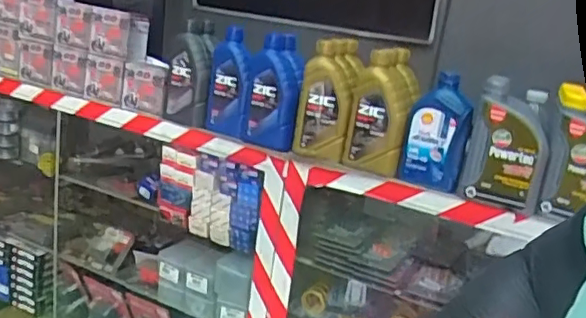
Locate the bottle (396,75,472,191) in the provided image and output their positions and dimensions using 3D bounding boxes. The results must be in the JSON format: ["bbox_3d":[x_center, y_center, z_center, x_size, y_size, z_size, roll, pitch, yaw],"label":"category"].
[{"bbox_3d":[0.280,-0.053,1.146,0.115,0.212,0.064,11,15,9],"label":"bottle"}]

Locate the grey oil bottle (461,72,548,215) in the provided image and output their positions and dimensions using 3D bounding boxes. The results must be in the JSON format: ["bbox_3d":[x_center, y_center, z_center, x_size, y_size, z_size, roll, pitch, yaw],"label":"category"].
[{"bbox_3d":[0.401,-0.025,1.083,0.130,0.215,0.080,11,15,8],"label":"grey oil bottle"}]

